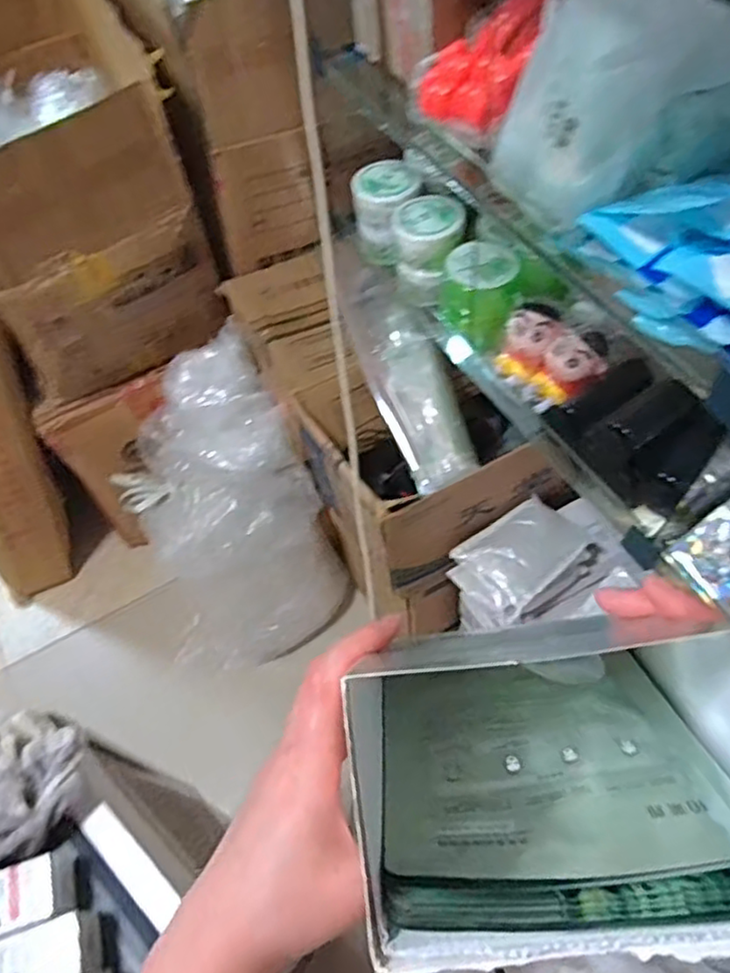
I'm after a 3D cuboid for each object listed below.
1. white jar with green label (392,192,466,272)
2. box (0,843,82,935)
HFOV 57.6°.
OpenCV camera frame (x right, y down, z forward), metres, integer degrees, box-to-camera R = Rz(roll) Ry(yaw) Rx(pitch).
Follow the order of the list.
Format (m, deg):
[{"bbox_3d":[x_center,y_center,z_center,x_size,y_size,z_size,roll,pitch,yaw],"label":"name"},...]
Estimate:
[{"bbox_3d":[0.089,-0.349,0.913,0.093,0.055,0.094,-2,57,4],"label":"white jar with green label"},{"bbox_3d":[-0.254,0.296,0.478,0.085,0.047,0.047,-19,58,-7],"label":"box"}]

